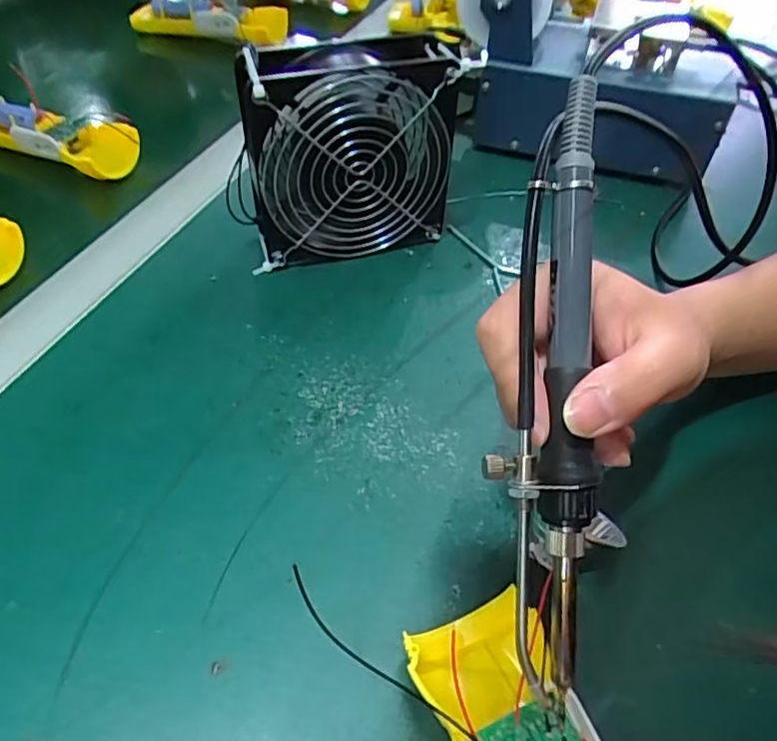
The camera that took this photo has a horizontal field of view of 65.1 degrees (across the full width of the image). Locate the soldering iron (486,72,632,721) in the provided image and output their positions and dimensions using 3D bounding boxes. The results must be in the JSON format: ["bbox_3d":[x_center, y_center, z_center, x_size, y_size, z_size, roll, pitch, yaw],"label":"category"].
[{"bbox_3d":[0.055,0.010,0.207,0.040,0.023,0.208,2,90,-2],"label":"soldering iron"}]

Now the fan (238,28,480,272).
[{"bbox_3d":[-0.022,-0.127,0.370,0.124,0.125,0.049,-7,50,-9],"label":"fan"}]

